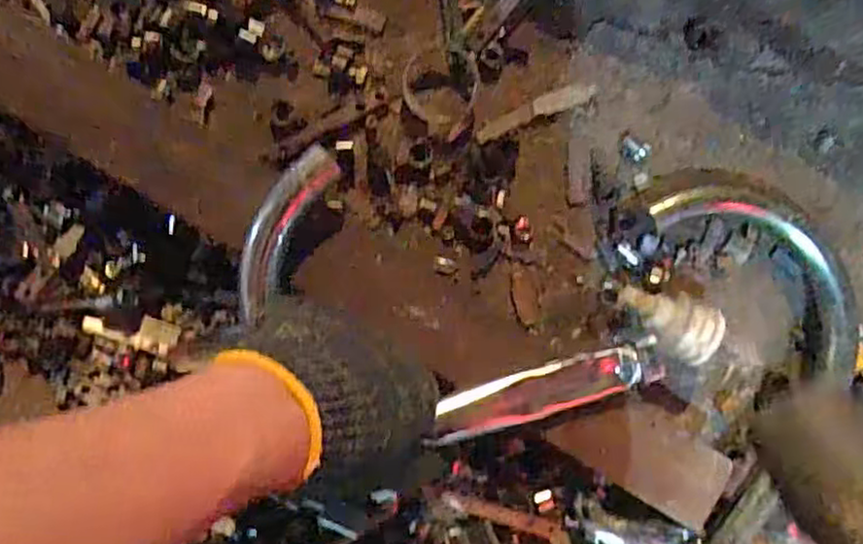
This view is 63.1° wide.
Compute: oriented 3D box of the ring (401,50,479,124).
[{"bbox_3d":[0.007,-0.116,0.443,0.049,0.004,0.046,0,94,-3],"label":"ring"}]

